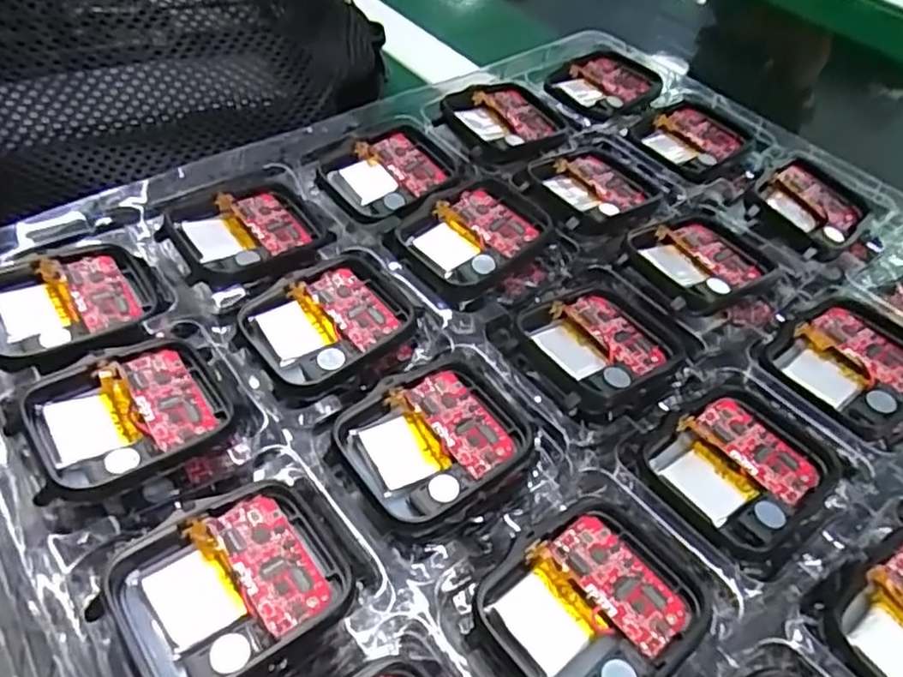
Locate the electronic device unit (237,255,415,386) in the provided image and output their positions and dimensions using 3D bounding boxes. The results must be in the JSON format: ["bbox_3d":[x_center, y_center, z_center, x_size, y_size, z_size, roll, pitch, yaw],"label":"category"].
[{"bbox_3d":[-0.035,-0.005,0.196,0.043,0.007,0.036,-28,57,-27],"label":"electronic device unit"}]

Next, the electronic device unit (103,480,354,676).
[{"bbox_3d":[-0.046,0.051,0.142,0.044,0.008,0.038,-27,56,-27],"label":"electronic device unit"}]

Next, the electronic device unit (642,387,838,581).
[{"bbox_3d":[0.072,0.033,0.170,0.044,0.006,0.039,-26,56,-26],"label":"electronic device unit"}]

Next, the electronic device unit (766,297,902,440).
[{"bbox_3d":[0.117,0.007,0.197,0.042,0.007,0.038,-28,57,-27],"label":"electronic device unit"}]

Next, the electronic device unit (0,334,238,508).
[{"bbox_3d":[-0.079,0.017,0.167,0.044,0.004,0.037,-23,55,-24],"label":"electronic device unit"}]

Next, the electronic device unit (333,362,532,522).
[{"bbox_3d":[-0.004,0.025,0.172,0.042,0.005,0.036,-27,56,-27],"label":"electronic device unit"}]

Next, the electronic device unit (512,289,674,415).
[{"bbox_3d":[0.040,0.001,0.192,0.042,0.007,0.037,-25,55,-26],"label":"electronic device unit"}]

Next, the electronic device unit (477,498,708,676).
[{"bbox_3d":[0.029,0.056,0.144,0.042,0.004,0.037,-29,57,-28],"label":"electronic device unit"}]

